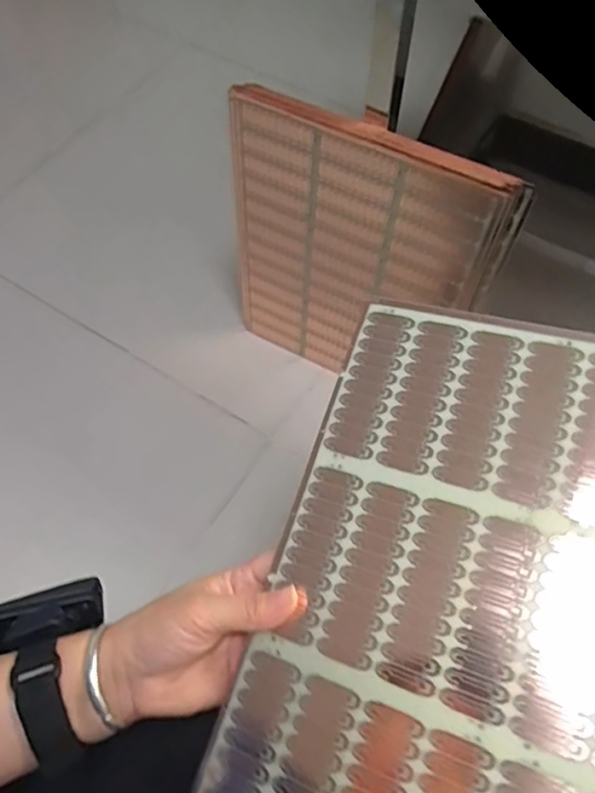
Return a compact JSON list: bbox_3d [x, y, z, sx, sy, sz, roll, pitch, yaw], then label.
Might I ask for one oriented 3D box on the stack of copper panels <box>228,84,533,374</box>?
[{"bbox_3d":[0.078,-0.171,0.830,0.359,0.449,0.033,25,59,12],"label":"stack of copper panels"}]

